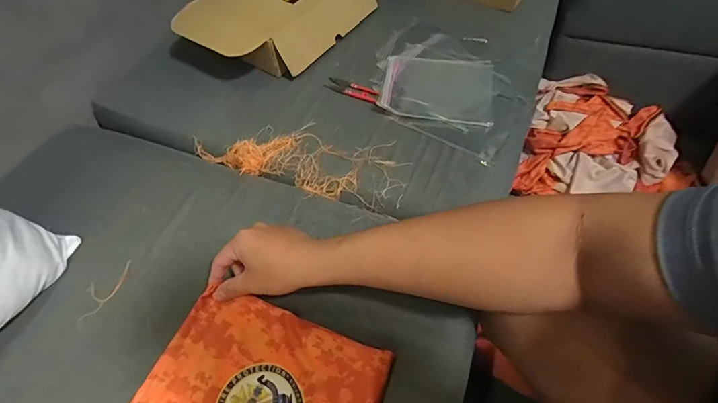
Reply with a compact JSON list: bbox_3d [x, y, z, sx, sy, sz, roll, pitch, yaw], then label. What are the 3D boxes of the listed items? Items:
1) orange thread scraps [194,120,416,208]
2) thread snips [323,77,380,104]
[{"bbox_3d":[-0.092,-0.071,0.585,0.316,0.031,0.102,14,58,14],"label":"orange thread scraps"},{"bbox_3d":[-0.010,-0.189,0.651,0.104,0.009,0.028,27,62,21],"label":"thread snips"}]

